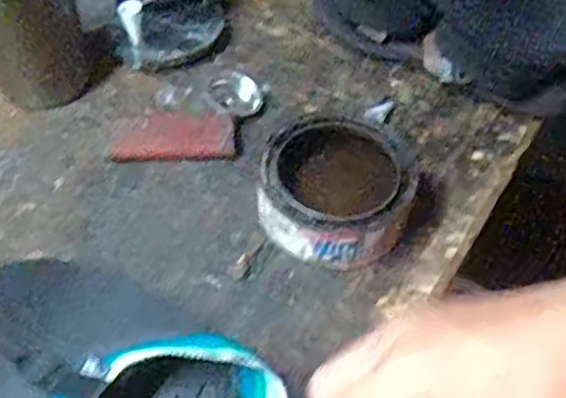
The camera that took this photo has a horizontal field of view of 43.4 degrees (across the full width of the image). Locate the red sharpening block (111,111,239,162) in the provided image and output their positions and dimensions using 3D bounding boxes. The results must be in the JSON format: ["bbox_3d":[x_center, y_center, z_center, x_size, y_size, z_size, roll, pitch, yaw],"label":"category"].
[{"bbox_3d":[-0.081,-0.048,0.532,0.089,0.011,0.039,1,53,-1],"label":"red sharpening block"}]

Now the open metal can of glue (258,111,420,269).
[{"bbox_3d":[0.037,-0.007,0.489,0.105,0.043,0.104,1,53,-1],"label":"open metal can of glue"}]

